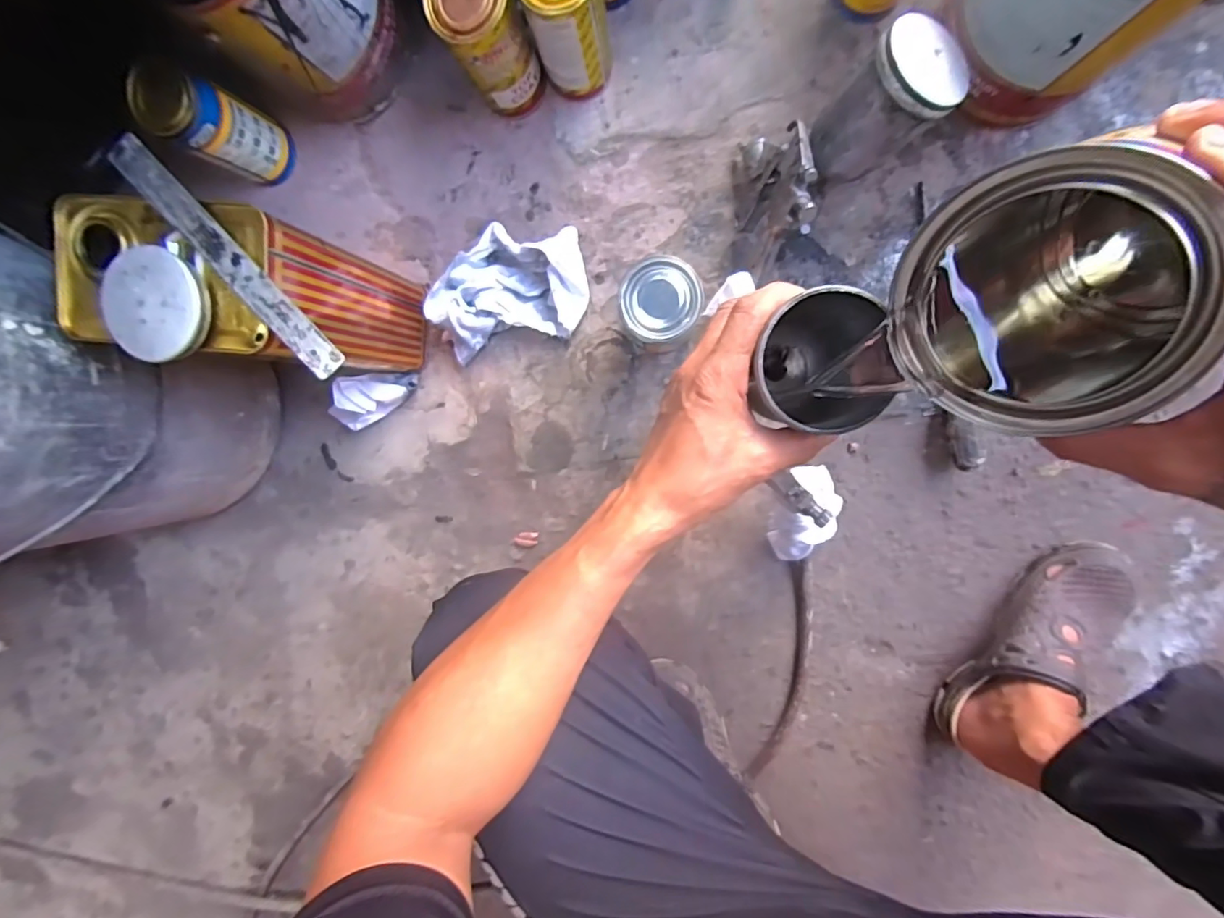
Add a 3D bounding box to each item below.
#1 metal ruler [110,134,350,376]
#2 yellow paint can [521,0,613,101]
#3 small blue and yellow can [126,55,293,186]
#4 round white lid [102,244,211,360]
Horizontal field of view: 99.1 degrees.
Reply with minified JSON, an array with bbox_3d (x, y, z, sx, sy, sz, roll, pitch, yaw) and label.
[{"bbox_3d":[-0.274,-0.143,0.371,0.027,0.006,0.215,-43,91,1],"label":"metal ruler"},{"bbox_3d":[-0.041,-0.412,0.489,0.071,0.131,0.072,1,97,5],"label":"yellow paint can"},{"bbox_3d":[-0.415,-0.351,0.553,0.067,0.130,0.072,1,97,5],"label":"small blue and yellow can"},{"bbox_3d":[-0.325,-0.108,0.364,0.073,0.010,0.077,1,97,5],"label":"round white lid"}]

